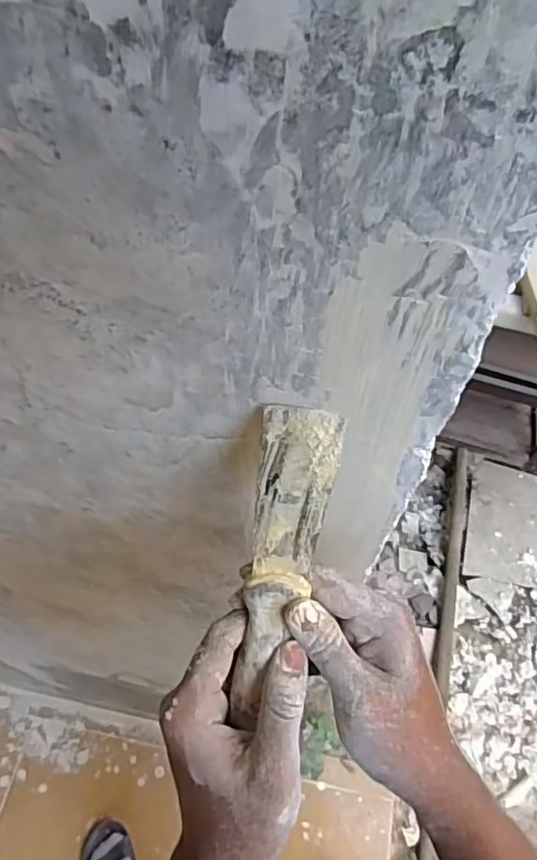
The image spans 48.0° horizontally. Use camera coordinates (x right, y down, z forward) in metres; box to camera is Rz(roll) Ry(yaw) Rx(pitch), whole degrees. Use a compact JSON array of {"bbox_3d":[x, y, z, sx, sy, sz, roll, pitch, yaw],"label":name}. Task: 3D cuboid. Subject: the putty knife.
[{"bbox_3d":[0.004,0.066,0.289,0.034,0.157,0.012,11,12,5],"label":"putty knife"}]

